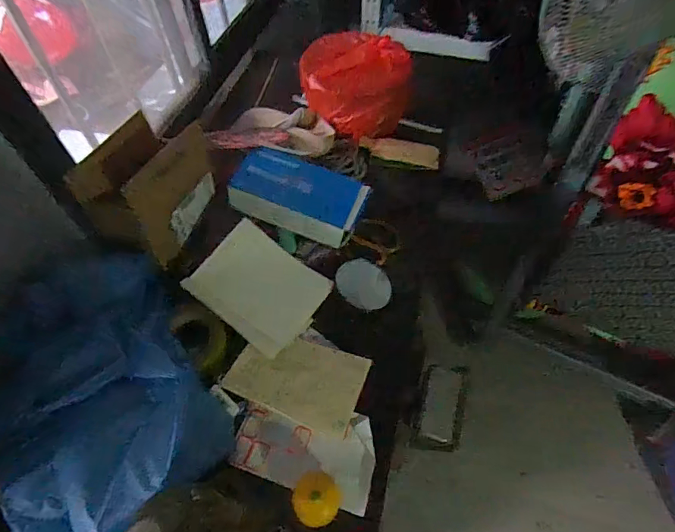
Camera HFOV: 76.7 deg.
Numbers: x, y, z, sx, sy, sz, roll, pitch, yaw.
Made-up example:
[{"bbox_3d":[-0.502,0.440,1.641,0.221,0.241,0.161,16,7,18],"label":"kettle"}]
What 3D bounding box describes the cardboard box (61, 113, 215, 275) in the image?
[{"bbox_3d":[-0.324,-0.132,0.732,0.139,0.139,0.205,18,58,12],"label":"cardboard box"}]

